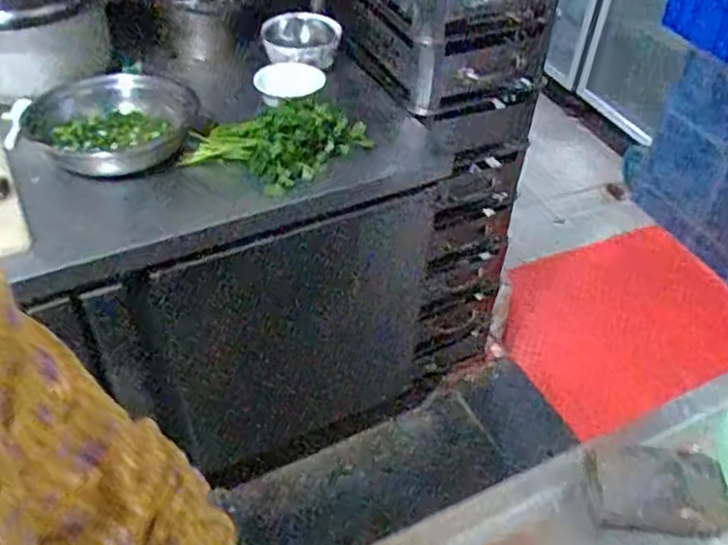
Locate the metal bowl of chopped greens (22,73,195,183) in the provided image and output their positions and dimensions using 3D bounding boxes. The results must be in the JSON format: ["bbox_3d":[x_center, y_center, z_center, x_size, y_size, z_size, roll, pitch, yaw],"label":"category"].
[{"bbox_3d":[-0.400,-0.236,1.112,0.249,0.065,0.183,4,43,1],"label":"metal bowl of chopped greens"}]

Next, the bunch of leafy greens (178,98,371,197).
[{"bbox_3d":[-0.121,-0.204,1.080,0.270,0.062,0.147,-21,49,-23],"label":"bunch of leafy greens"}]

